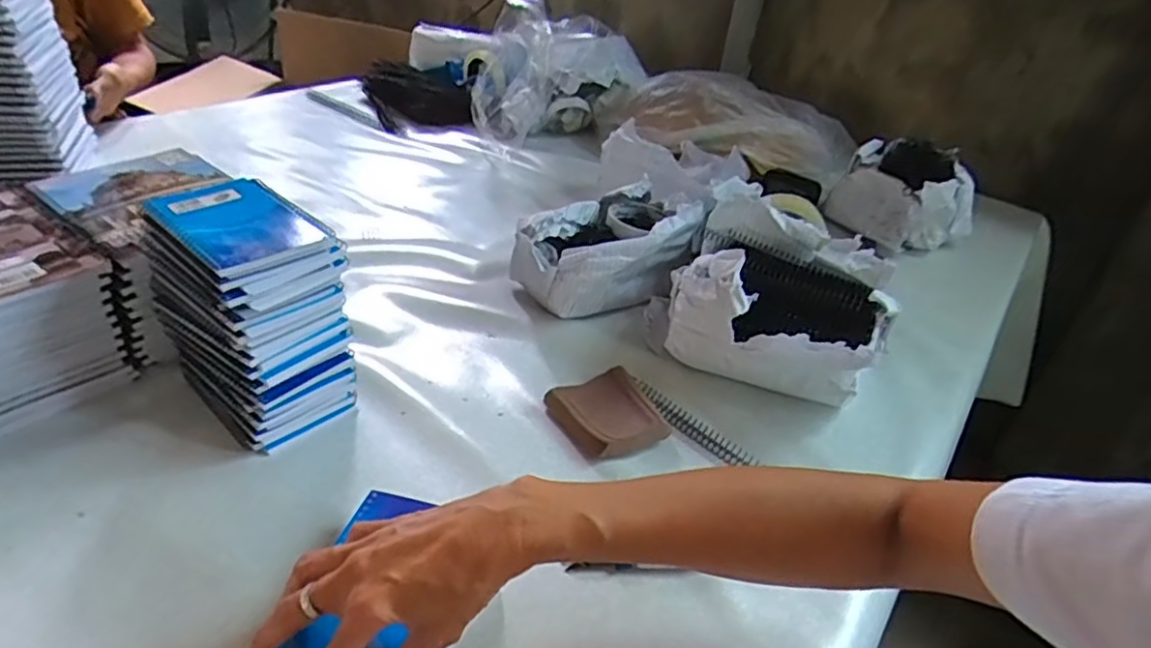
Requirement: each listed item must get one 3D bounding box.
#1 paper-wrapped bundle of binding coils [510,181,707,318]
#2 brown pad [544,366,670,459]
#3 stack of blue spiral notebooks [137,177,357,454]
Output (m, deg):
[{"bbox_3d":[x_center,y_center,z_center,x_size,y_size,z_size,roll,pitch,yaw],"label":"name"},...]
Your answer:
[{"bbox_3d":[0.036,-0.079,0.727,0.185,0.118,0.107,-14,39,-29],"label":"paper-wrapped bundle of binding coils"},{"bbox_3d":[0.033,0.083,0.579,0.093,0.023,0.093,-16,40,-30],"label":"brown pad"},{"bbox_3d":[-0.261,-0.009,0.529,0.131,0.171,0.097,29,39,29],"label":"stack of blue spiral notebooks"}]

